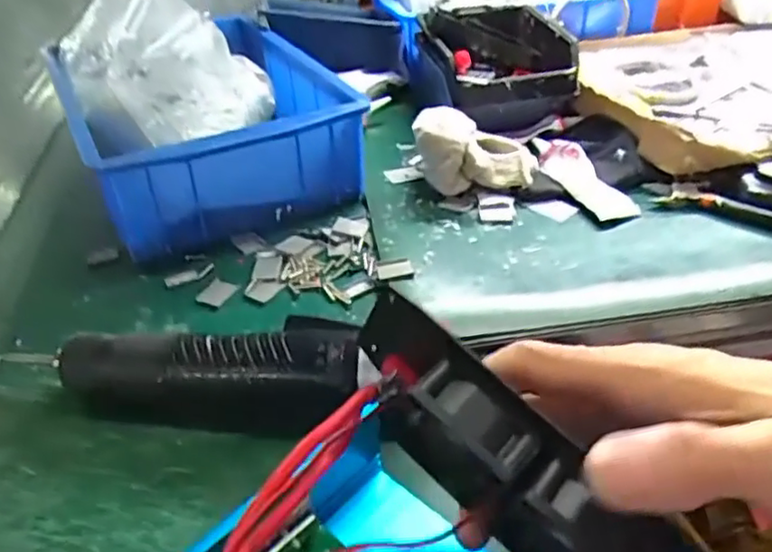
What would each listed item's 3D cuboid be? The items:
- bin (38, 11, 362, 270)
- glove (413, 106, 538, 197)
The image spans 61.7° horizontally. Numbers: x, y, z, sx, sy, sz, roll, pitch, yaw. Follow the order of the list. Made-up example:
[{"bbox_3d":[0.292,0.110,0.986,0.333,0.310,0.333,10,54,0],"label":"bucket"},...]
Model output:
[{"bbox_3d":[-0.150,-0.123,0.531,0.187,0.086,0.237,-21,40,-22],"label":"bin"},{"bbox_3d":[0.071,-0.100,0.514,0.096,0.057,0.050,-6,36,-3],"label":"glove"}]

